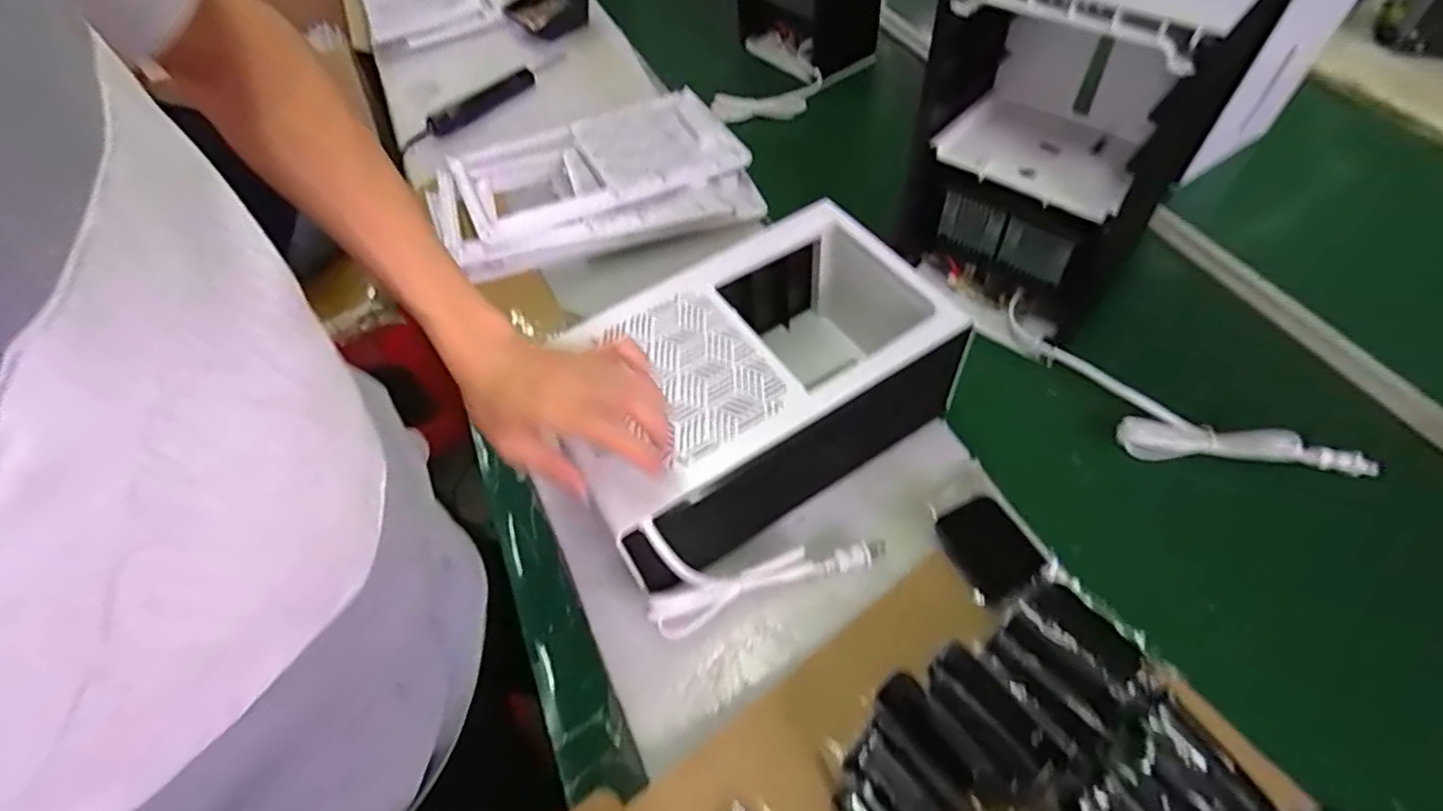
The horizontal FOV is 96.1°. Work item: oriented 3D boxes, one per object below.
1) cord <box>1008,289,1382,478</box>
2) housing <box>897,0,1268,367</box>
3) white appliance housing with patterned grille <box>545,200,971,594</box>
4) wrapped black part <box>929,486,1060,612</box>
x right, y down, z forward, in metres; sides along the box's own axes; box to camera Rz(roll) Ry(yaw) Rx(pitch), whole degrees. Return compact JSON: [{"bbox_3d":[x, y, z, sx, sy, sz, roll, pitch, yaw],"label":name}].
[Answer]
[{"bbox_3d":[0.428,-0.001,0.641,0.344,0.027,0.104,34,64,26],"label":"cord"},{"bbox_3d":[0.315,-0.239,0.640,0.214,0.342,0.150,37,66,27],"label":"housing"},{"bbox_3d":[0.026,-0.013,0.611,0.347,0.157,0.215,-34,58,-17],"label":"white appliance housing with patterned grille"},{"bbox_3d":[0.224,0.114,0.547,0.075,0.051,0.104,-26,56,-12],"label":"wrapped black part"}]

